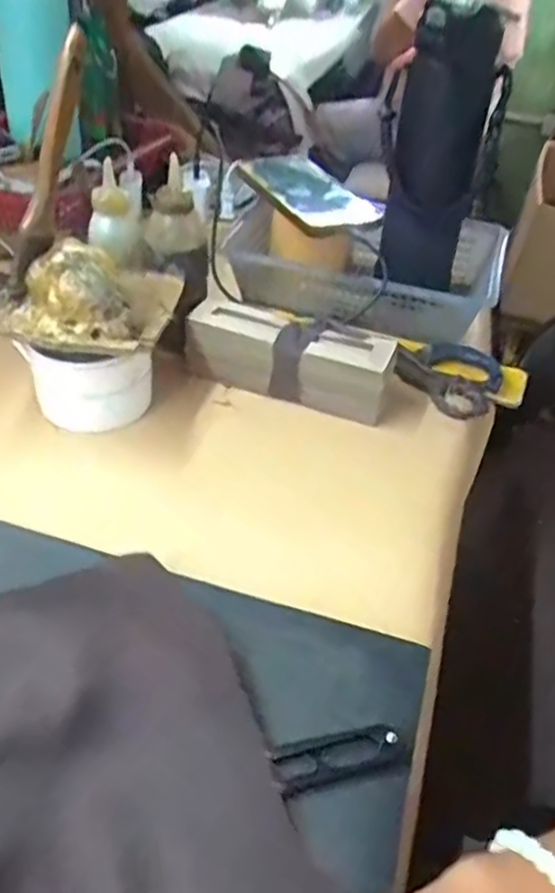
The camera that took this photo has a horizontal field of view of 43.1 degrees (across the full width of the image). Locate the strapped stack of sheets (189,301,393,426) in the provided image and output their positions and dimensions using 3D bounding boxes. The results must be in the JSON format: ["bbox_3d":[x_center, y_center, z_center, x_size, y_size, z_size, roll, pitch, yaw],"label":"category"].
[{"bbox_3d":[0.010,-0.071,0.545,0.159,0.046,0.052,15,42,11],"label":"strapped stack of sheets"}]

